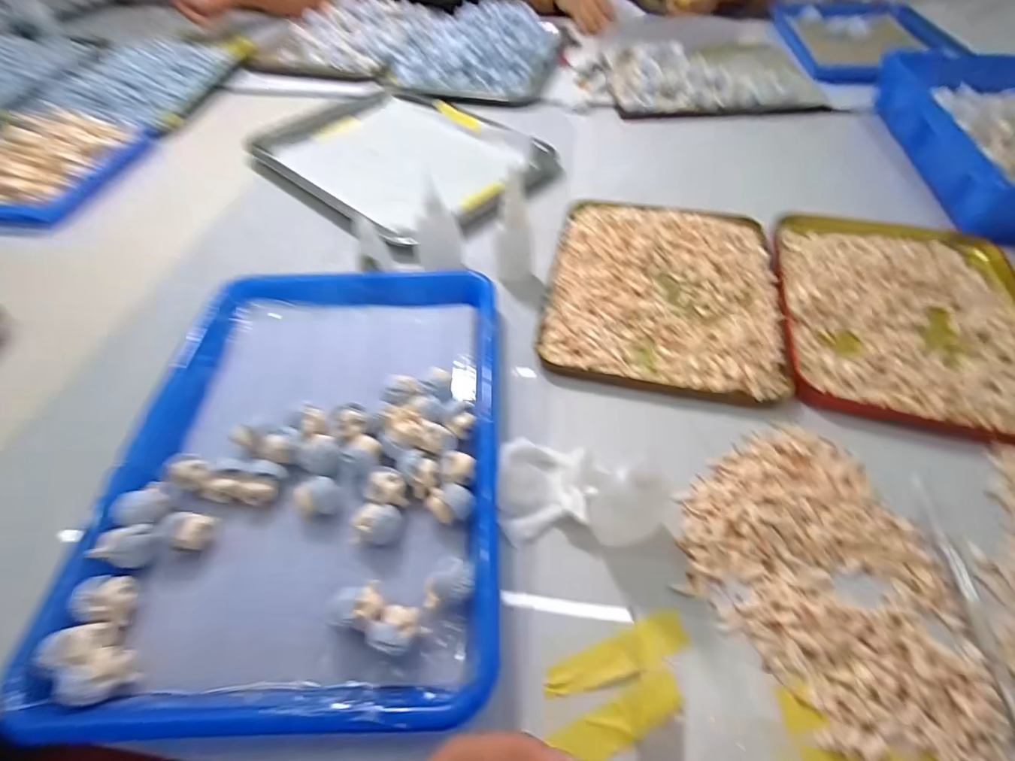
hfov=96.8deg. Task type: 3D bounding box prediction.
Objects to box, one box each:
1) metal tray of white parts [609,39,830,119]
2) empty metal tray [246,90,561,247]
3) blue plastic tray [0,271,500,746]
[{"bbox_3d":[0.315,-0.485,0.706,0.296,0.030,0.261,6,53,7],"label":"metal tray of white parts"},{"bbox_3d":[-0.144,-0.299,0.590,0.363,0.021,0.268,35,61,25],"label":"empty metal tray"},{"bbox_3d":[-0.130,0.031,0.323,0.242,0.025,0.348,-3,52,0],"label":"blue plastic tray"}]

